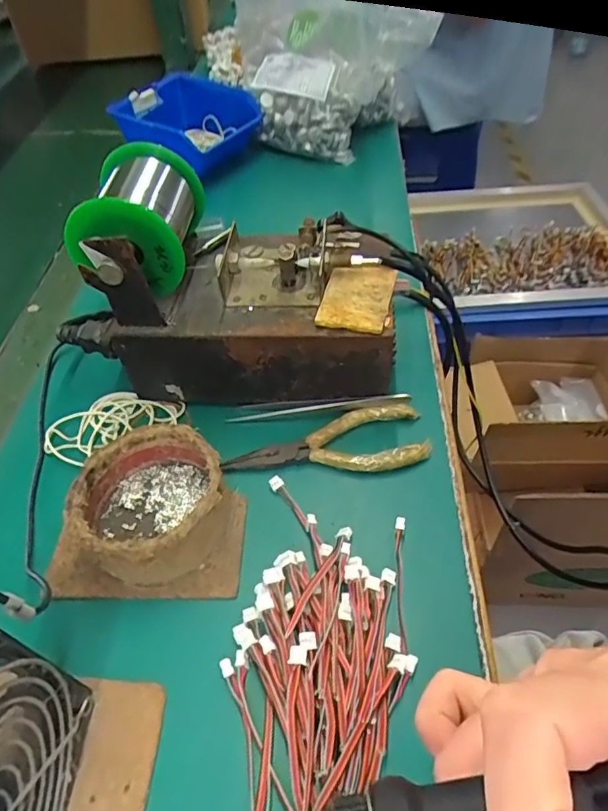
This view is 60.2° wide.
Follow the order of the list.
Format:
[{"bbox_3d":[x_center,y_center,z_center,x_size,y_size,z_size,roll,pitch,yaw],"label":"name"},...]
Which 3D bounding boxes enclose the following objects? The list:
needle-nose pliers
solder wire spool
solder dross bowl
[{"bbox_3d":[0.015,0.023,0.343,0.128,0.008,0.047,-3,50,0],"label":"needle-nose pliers"},{"bbox_3d":[-0.104,-0.113,0.340,0.068,0.072,0.086,2,50,4],"label":"solder wire spool"},{"bbox_3d":[-0.086,0.056,0.302,0.083,0.041,0.080,-1,50,1],"label":"solder dross bowl"}]

